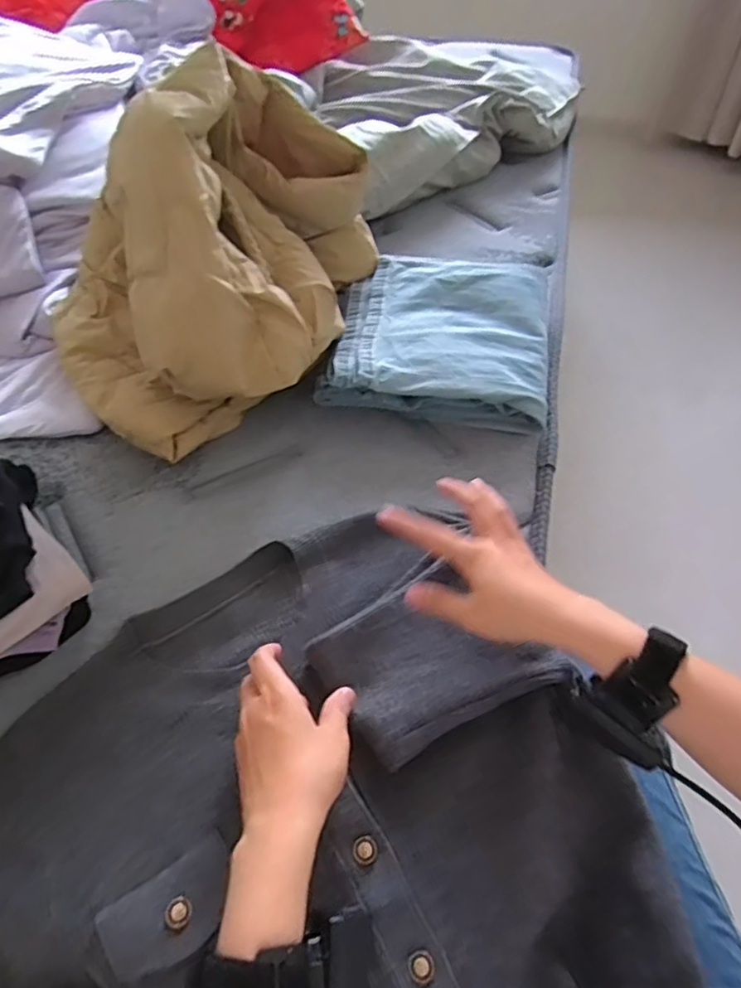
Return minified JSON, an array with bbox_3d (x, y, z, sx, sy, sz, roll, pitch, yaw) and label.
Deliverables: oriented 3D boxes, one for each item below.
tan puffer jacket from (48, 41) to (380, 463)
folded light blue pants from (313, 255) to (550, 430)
[{"bbox_3d":[-0.198,-0.253,0.634,0.329,0.280,0.356,13,54,12],"label":"tan puffer jacket"},{"bbox_3d":[0.081,-0.188,0.714,0.248,0.059,0.259,7,53,8],"label":"folded light blue pants"}]

